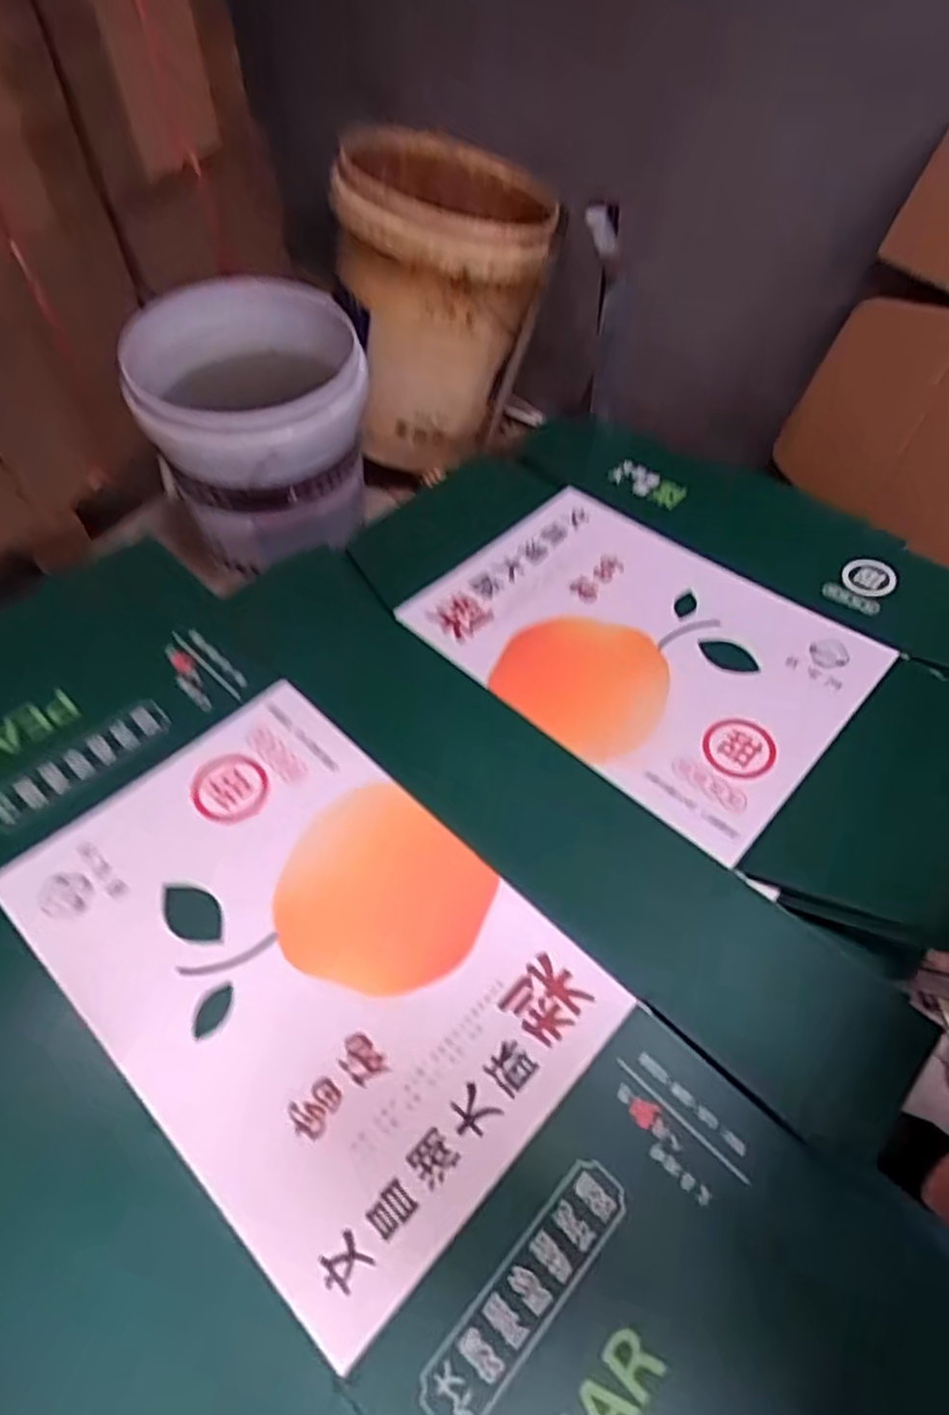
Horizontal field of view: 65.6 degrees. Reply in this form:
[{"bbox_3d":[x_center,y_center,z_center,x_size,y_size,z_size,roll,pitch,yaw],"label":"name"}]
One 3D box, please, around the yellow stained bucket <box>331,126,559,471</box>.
[{"bbox_3d":[-0.045,-0.639,1.151,0.277,0.372,0.303,1,60,-2],"label":"yellow stained bucket"}]

